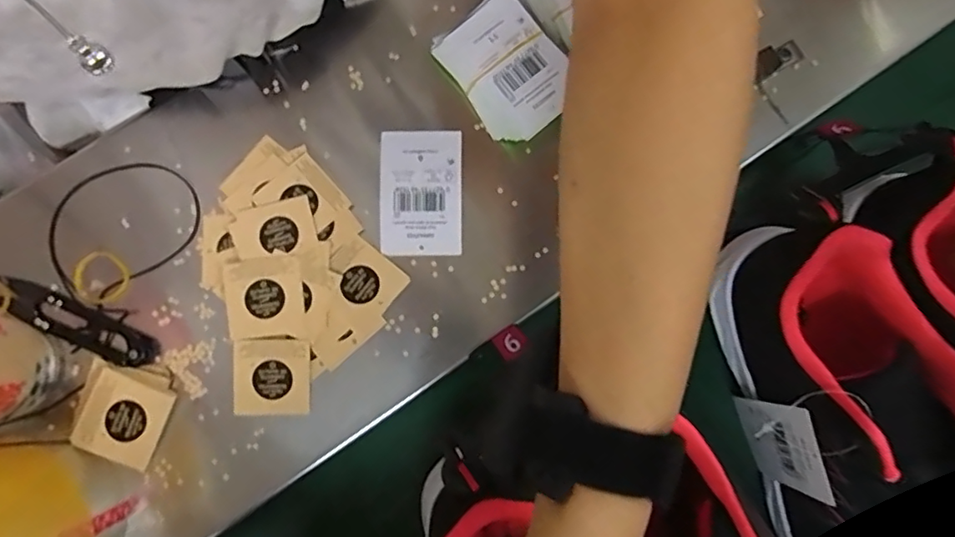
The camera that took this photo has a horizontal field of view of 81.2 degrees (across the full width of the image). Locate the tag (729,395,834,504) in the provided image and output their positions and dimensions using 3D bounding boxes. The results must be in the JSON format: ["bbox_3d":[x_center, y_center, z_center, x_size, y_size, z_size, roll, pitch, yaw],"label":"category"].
[{"bbox_3d":[0.170,0.098,0.308,0.006,0.057,0.050,-14,79,-1],"label":"tag"}]

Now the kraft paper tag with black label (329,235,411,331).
[{"bbox_3d":[-0.071,0.009,0.332,0.044,0.004,0.043,40,83,1],"label":"kraft paper tag with black label"}]

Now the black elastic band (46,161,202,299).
[{"bbox_3d":[-0.217,-0.027,0.339,0.095,0.006,0.071,-32,80,-5],"label":"black elastic band"}]

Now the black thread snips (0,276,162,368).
[{"bbox_3d":[-0.236,0.033,0.327,0.099,0.012,0.023,25,81,6],"label":"black thread snips"}]

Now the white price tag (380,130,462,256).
[{"bbox_3d":[-0.034,-0.047,0.338,0.048,0.004,0.076,-1,79,1],"label":"white price tag"}]

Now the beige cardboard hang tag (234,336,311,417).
[{"bbox_3d":[-0.120,0.063,0.323,0.043,0.005,0.043,2,79,2],"label":"beige cardboard hang tag"}]

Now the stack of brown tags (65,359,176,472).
[{"bbox_3d":[-0.201,0.082,0.313,0.050,0.008,0.050,16,80,4],"label":"stack of brown tags"}]

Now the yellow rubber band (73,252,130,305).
[{"bbox_3d":[-0.222,0.007,0.327,0.031,0.004,0.030,0,90,1],"label":"yellow rubber band"}]

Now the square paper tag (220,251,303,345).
[{"bbox_3d":[-0.127,0.017,0.328,0.042,0.005,0.048,-8,79,0],"label":"square paper tag"}]

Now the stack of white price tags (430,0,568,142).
[{"bbox_3d":[0.017,-0.118,0.334,0.052,0.029,0.085,-35,80,-5],"label":"stack of white price tags"}]

